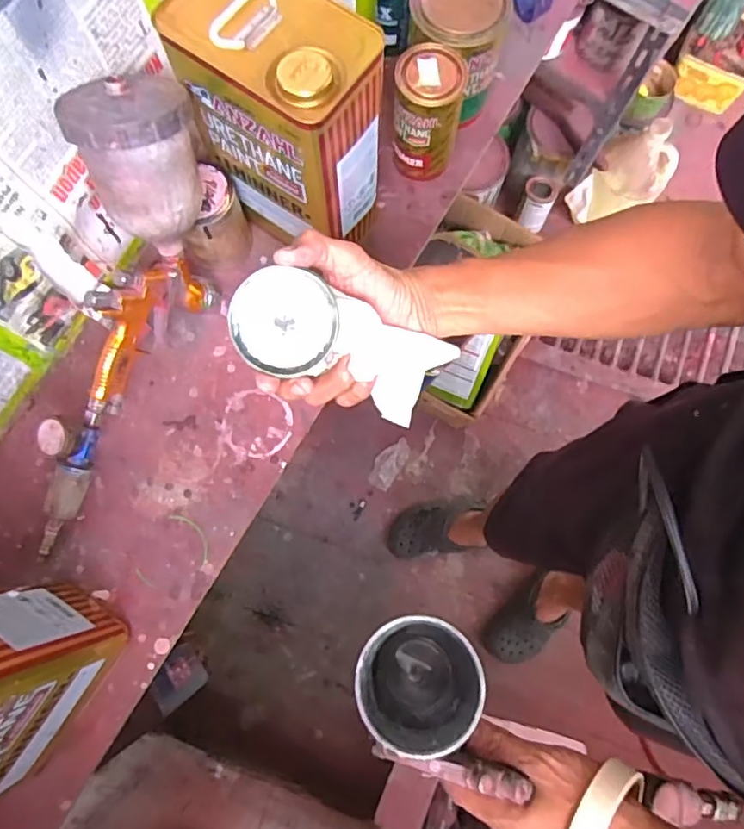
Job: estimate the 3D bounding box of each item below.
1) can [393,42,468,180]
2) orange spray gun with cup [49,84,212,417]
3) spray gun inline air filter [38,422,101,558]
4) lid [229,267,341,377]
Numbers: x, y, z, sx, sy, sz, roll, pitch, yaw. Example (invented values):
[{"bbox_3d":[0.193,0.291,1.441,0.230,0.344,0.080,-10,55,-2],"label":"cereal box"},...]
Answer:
[{"bbox_3d":[0.061,-0.332,0.637,0.070,0.122,0.071,0,77,0],"label":"can"},{"bbox_3d":[-0.232,-0.152,0.554,0.106,0.308,0.150,20,35,4],"label":"orange spray gun with cup"},{"bbox_3d":[-0.312,0.082,0.580,0.032,0.029,0.147,28,101,6],"label":"spray gun inline air filter"},{"bbox_3d":[-0.063,-0.067,0.407,0.073,0.009,0.070,-4,114,-8],"label":"lid"}]

